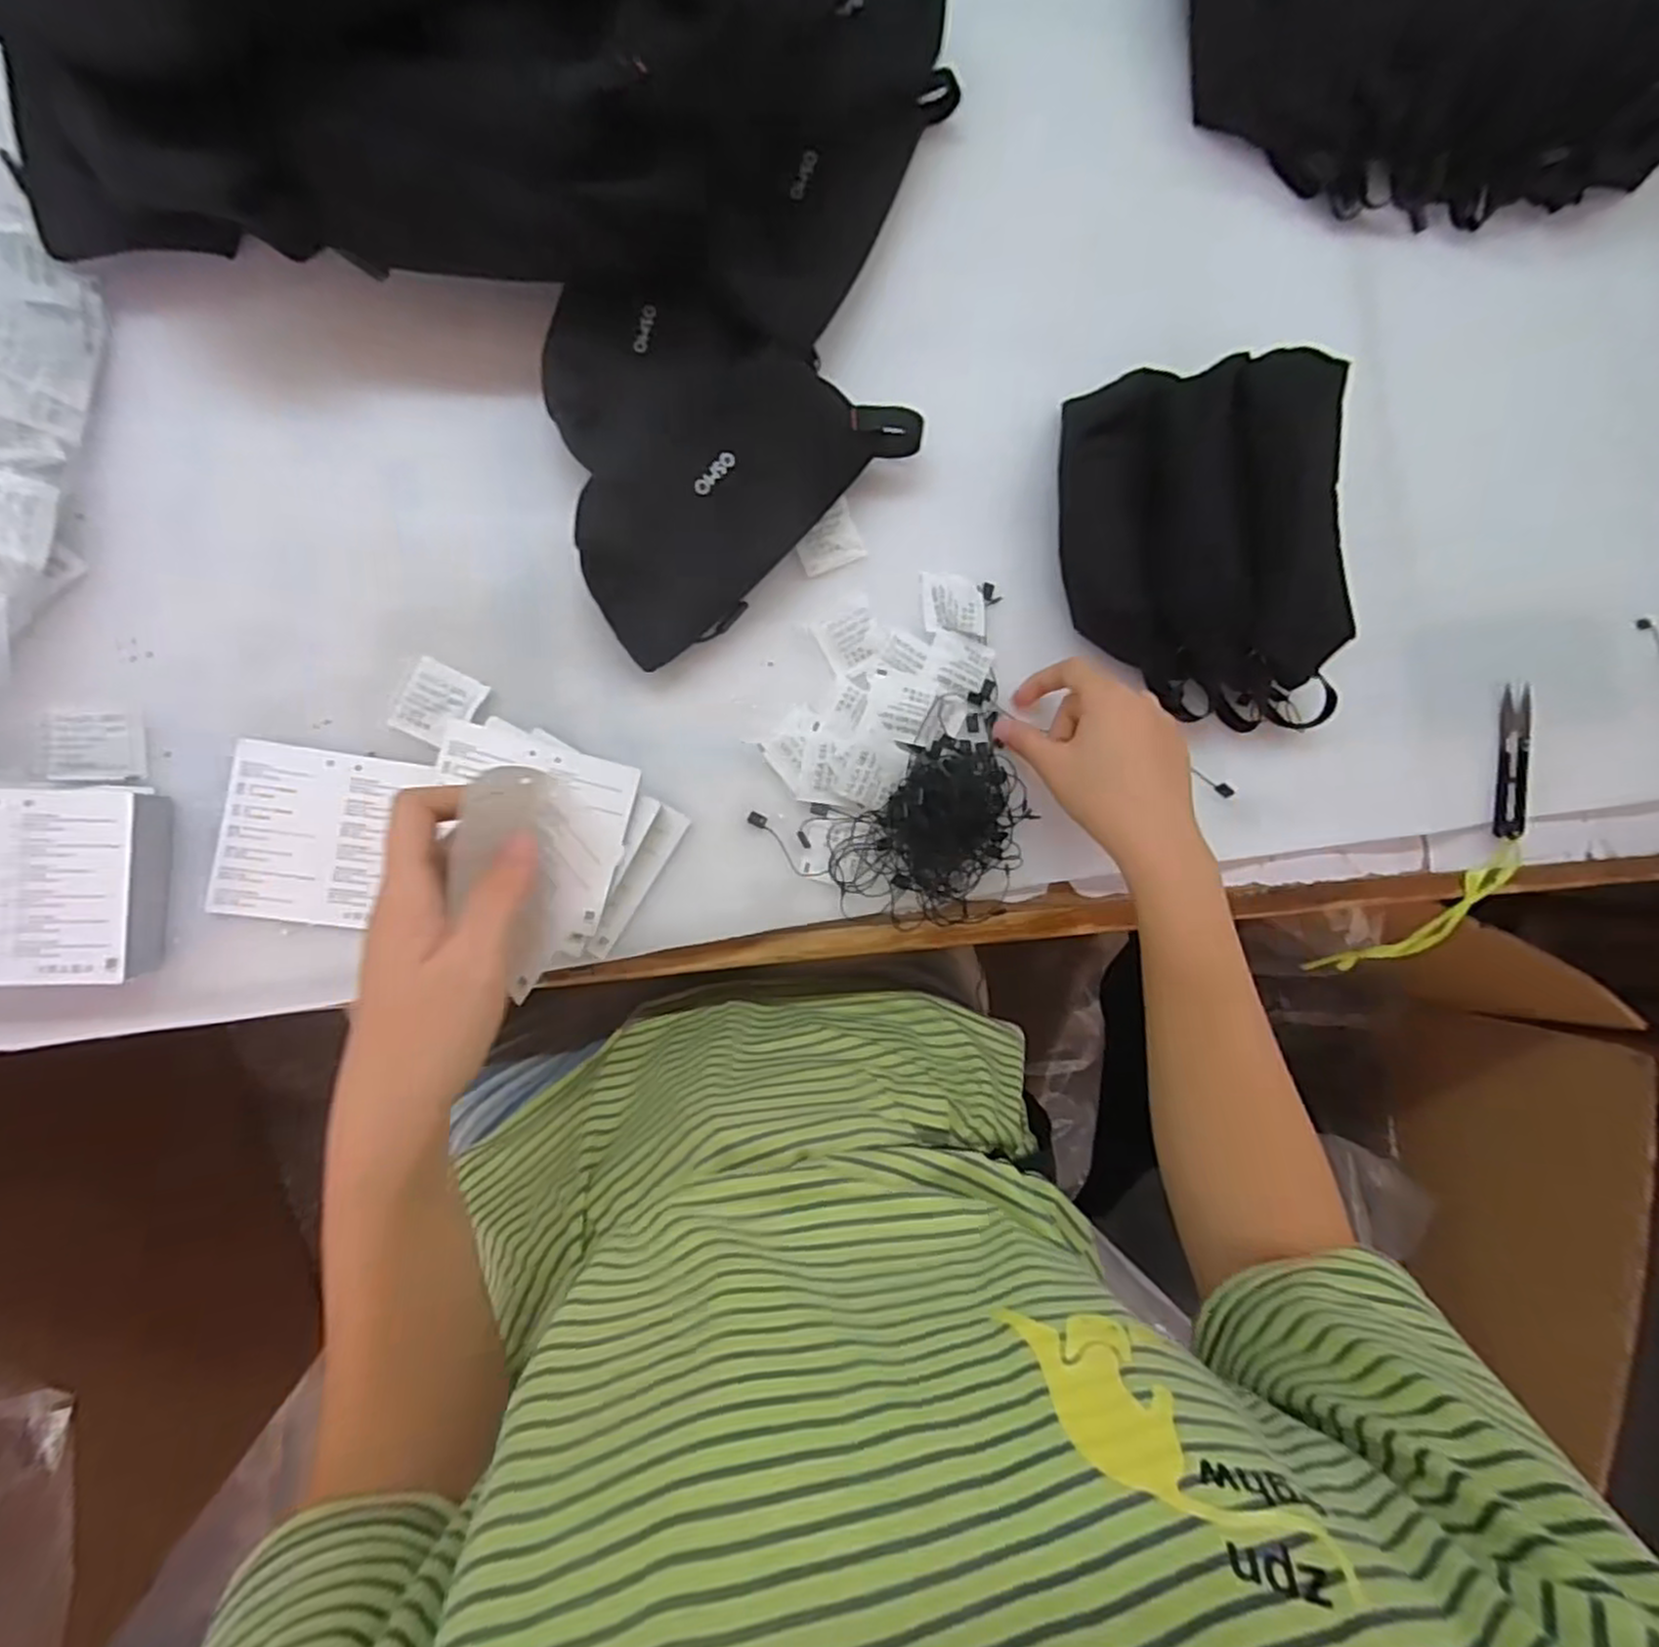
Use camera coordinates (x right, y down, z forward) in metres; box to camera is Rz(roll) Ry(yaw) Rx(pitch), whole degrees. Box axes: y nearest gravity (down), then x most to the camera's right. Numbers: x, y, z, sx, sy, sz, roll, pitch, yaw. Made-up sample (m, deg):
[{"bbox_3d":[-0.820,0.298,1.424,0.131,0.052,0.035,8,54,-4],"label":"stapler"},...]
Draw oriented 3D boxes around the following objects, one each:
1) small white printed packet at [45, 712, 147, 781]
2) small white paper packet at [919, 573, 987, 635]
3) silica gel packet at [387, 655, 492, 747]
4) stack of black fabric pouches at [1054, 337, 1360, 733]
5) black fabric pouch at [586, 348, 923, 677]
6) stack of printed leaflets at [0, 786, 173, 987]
[{"bbox_3d":[-0.370,-0.039,0.376,0.042,0.010,0.035,-4,88,-9],"label":"small white printed packet"},{"bbox_3d":[0.075,-0.133,0.453,0.038,0.006,0.037,2,79,5],"label":"small white paper packet"},{"bbox_3d":[-0.210,-0.064,0.404,0.037,0.008,0.041,27,84,-7],"label":"silica gel packet"},{"bbox_3d":[0.223,-0.167,0.441,0.156,0.078,0.228,-12,89,-9],"label":"stack of black fabric pouches"},{"bbox_3d":[-0.052,-0.187,0.413,0.093,0.049,0.202,45,82,-5],"label":"black fabric pouch"},{"bbox_3d":[-0.380,0.029,0.357,0.098,0.036,0.091,0,88,-9],"label":"stack of printed leaflets"}]

